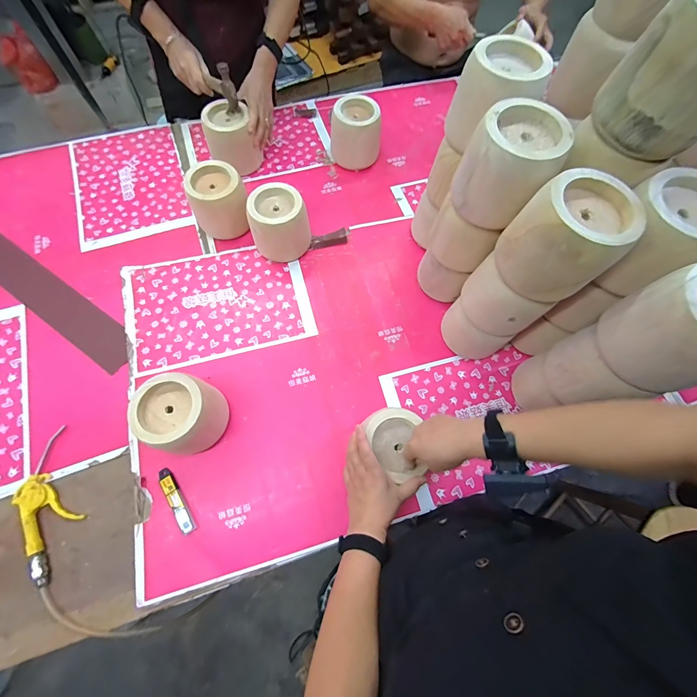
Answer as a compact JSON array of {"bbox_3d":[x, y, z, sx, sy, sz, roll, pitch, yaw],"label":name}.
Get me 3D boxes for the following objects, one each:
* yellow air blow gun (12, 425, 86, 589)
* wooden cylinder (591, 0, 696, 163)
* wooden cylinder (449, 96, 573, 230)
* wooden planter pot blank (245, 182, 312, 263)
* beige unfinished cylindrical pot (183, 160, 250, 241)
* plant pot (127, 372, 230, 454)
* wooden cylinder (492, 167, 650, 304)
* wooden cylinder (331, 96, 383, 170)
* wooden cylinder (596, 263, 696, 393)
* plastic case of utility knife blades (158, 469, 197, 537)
[{"bbox_3d":[-0.551,0.284,0.583,0.090,0.022,0.252,-24,71,-9],"label":"yellow air blow gun"},{"bbox_3d":[0.396,-0.325,0.378,0.134,0.129,0.119,43,73,13],"label":"wooden cylinder"},{"bbox_3d":[0.241,-0.272,0.483,0.120,0.120,0.123,-41,76,-16],"label":"wooden cylinder"},{"bbox_3d":[-0.162,-0.293,0.755,0.128,0.142,0.123,0,69,-1],"label":"wooden planter pot blank"},{"bbox_3d":[-0.308,-0.353,0.775,0.130,0.135,0.115,6,69,2],"label":"beige unfinished cylindrical pot"},{"bbox_3d":[-0.305,0.125,0.593,0.125,0.128,0.124,1,69,-2],"label":"plant pot"},{"bbox_3d":[0.297,-0.150,0.439,0.127,0.121,0.123,-28,73,-13],"label":"wooden cylinder"},{"bbox_3d":[0.018,-0.578,0.866,0.116,0.133,0.125,37,73,12],"label":"wooden cylinder"},{"bbox_3d":[0.418,-0.027,0.398,0.115,0.119,0.119,-22,71,-11],"label":"wooden cylinder"},{"bbox_3d":[-0.323,0.283,0.595,0.026,0.009,0.127,-32,73,-12],"label":"plastic case of utility knife blades"}]

